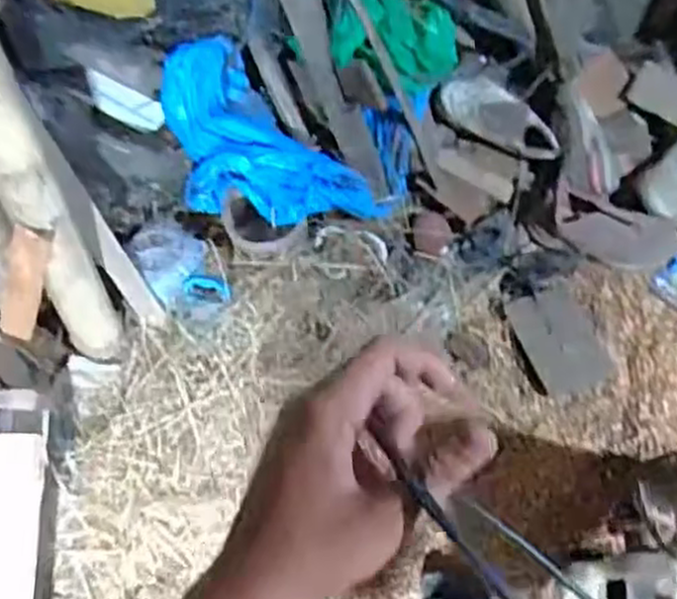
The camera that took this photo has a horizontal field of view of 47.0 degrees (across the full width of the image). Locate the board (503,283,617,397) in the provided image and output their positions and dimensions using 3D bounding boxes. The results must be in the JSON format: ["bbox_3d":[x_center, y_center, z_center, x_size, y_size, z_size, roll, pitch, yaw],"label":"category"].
[{"bbox_3d":[0.382,0.070,1.337,0.128,0.017,0.181,-20,72,-5],"label":"board"}]

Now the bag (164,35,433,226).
[{"bbox_3d":[-0.070,-0.285,1.298,0.429,0.296,0.143,-3,35,-14],"label":"bag"}]

